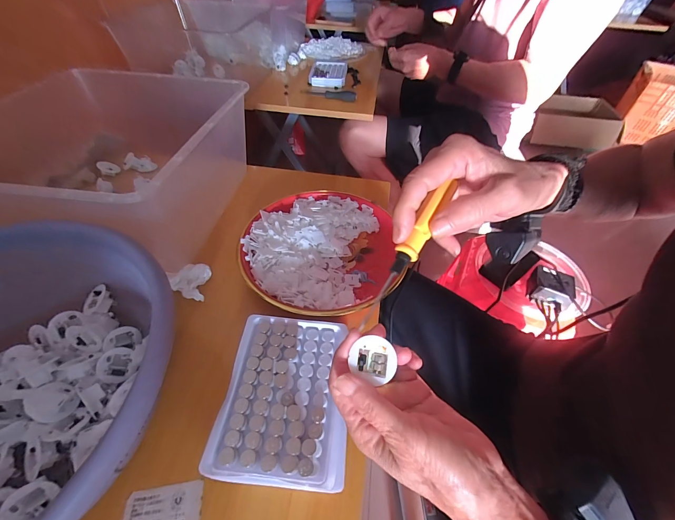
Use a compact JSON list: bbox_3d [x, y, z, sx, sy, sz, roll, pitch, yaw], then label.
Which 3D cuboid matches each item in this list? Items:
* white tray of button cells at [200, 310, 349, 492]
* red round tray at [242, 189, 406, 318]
[{"bbox_3d":[-0.043,0.110,0.254,0.101,0.010,0.129,6,50,2],"label":"white tray of button cells"},{"bbox_3d":[-0.019,-0.016,0.403,0.205,0.032,0.211,2,50,-2],"label":"red round tray"}]

